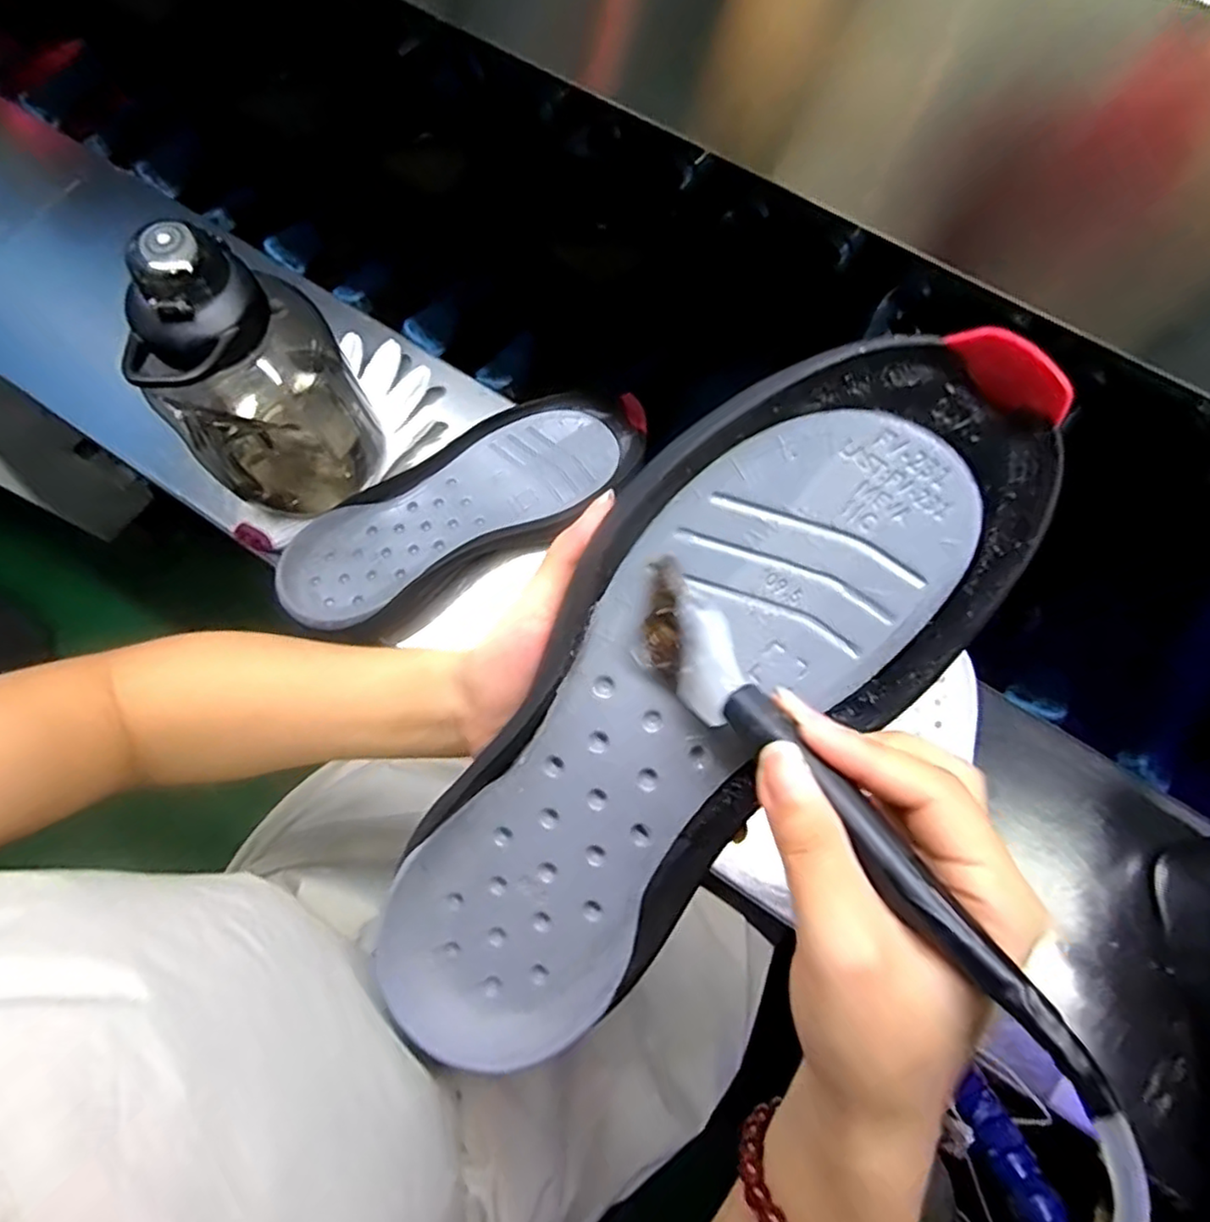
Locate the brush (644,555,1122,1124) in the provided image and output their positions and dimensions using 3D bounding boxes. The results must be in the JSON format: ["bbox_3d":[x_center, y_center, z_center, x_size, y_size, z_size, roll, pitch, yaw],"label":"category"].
[{"bbox_3d":[0.063,0.054,0.197,0.023,0.032,0.173,-34,55,-8],"label":"brush"}]

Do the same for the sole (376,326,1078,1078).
[{"bbox_3d":[0.019,0.042,0.243,0.107,0.032,0.312,41,104,11],"label":"sole"}]

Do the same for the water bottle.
[{"bbox_3d":[-0.250,-0.159,0.482,0.117,0.214,0.117,-25,76,-6],"label":"water bottle"}]

